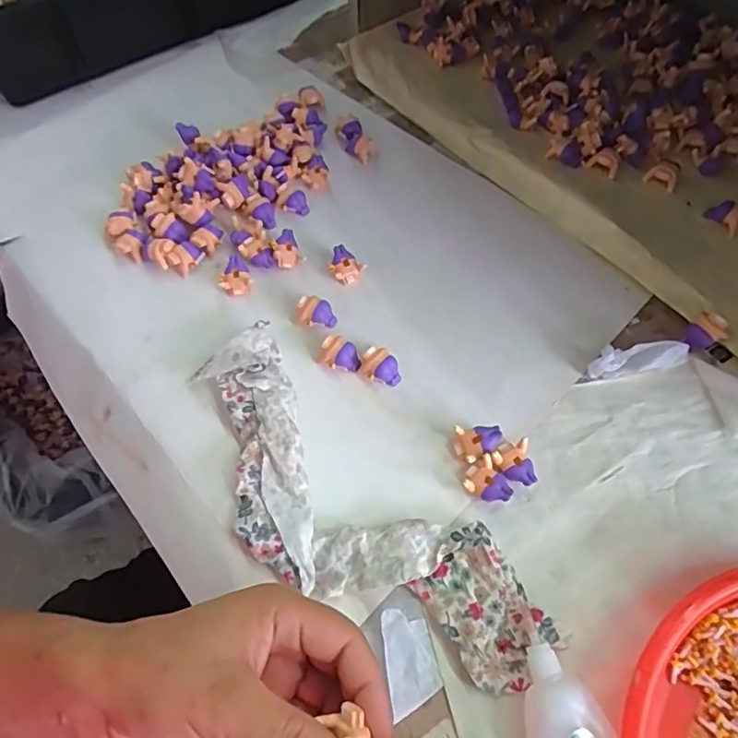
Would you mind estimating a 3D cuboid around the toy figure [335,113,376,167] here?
[{"bbox_3d":[-0.013,-0.221,0.507,0.022,0.016,0.054,-27,63,-13],"label":"toy figure"}]

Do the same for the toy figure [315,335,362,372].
[{"bbox_3d":[-0.021,-0.010,0.388,0.030,0.015,0.021,22,64,14],"label":"toy figure"}]

